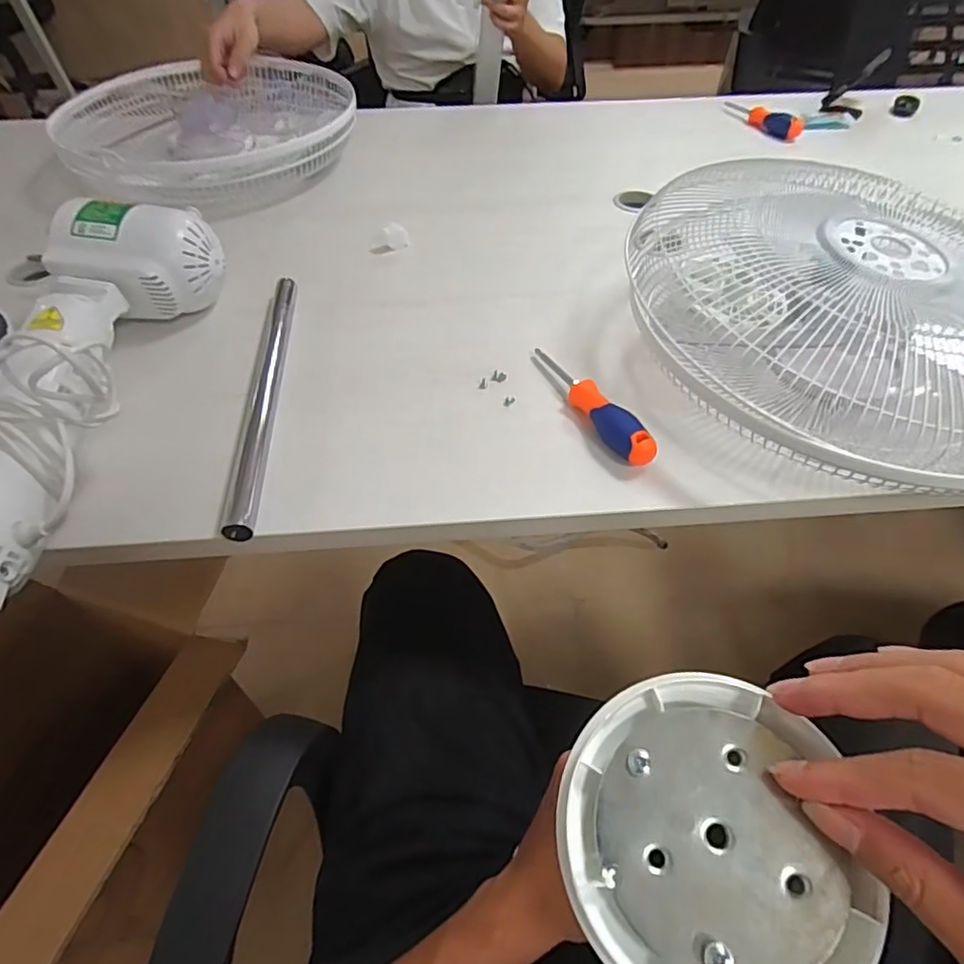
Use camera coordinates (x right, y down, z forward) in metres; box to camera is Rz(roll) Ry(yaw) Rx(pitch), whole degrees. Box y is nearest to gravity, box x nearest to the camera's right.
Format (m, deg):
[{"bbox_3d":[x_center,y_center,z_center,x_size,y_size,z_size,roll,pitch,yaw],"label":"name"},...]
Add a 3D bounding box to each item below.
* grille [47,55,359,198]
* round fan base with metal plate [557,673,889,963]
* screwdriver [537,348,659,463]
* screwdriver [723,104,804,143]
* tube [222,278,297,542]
[{"bbox_3d":[-0.452,-0.579,0.954,0.407,0.097,0.407,0,49,0],"label":"grille"},{"bbox_3d":[0.078,0.123,0.201,0.093,0.026,0.100,0,49,0],"label":"round fan base with metal plate"},{"bbox_3d":[0.098,-0.081,0.552,0.026,0.032,0.184,-21,52,-17],"label":"screwdriver"},{"bbox_3d":[0.499,-0.659,1.055,0.041,0.030,0.178,-16,51,-13],"label":"screwdriver"},{"bbox_3d":[-0.208,-0.100,0.574,0.025,0.016,0.363,-5,50,-4],"label":"tube"}]

